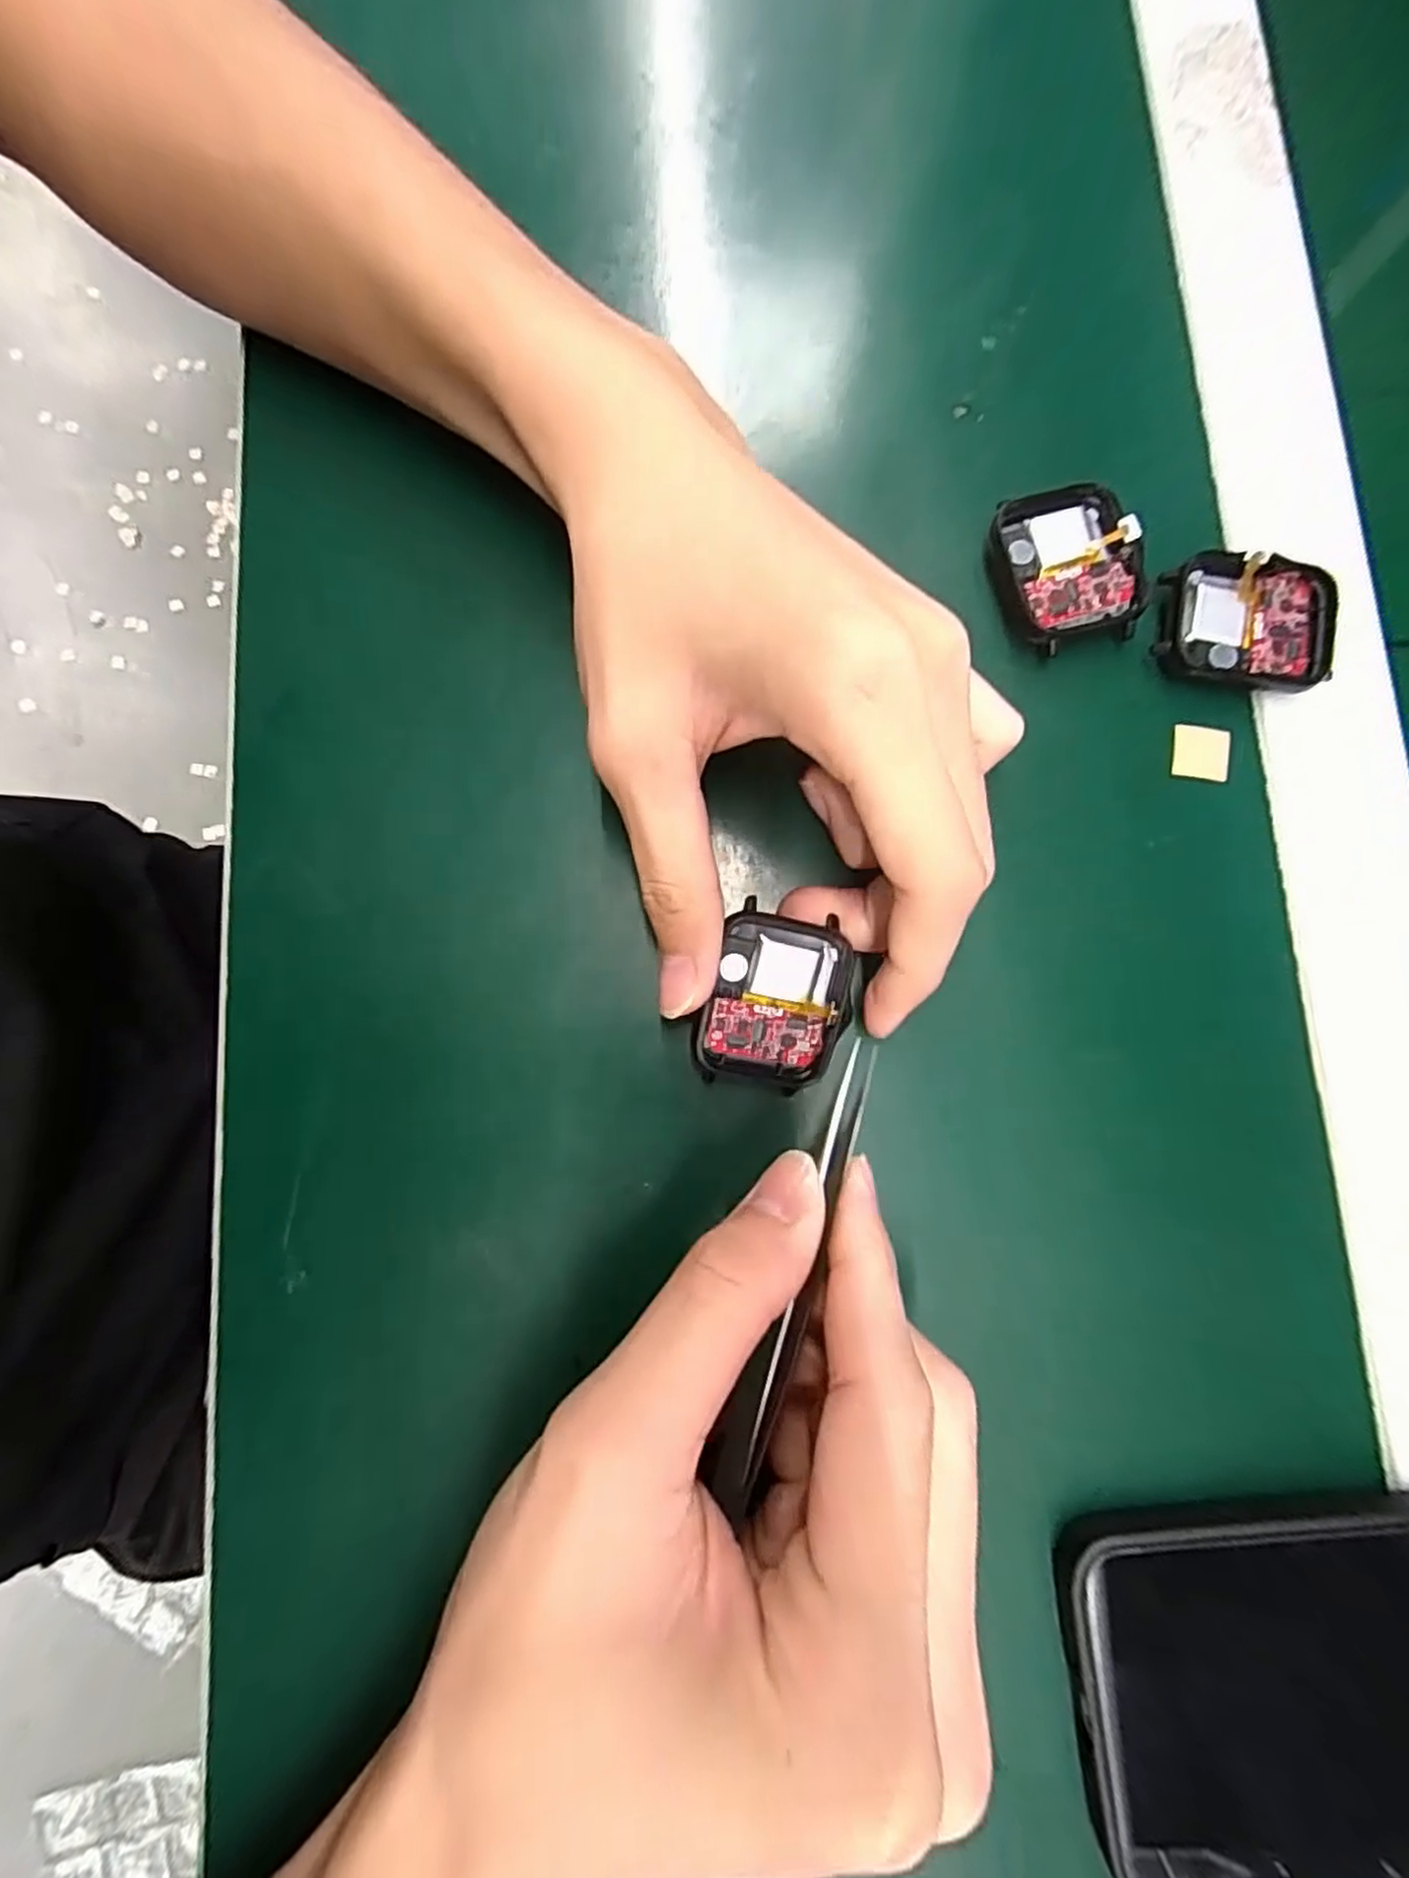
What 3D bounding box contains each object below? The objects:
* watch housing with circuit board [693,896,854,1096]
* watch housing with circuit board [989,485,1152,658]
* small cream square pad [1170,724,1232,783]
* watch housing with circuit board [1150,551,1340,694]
[{"bbox_3d":[0.019,0.018,0.191,0.036,0.006,0.046,15,98,-10],"label":"watch housing with circuit board"},{"bbox_3d":[0.104,-0.106,0.210,0.038,0.012,0.044,-15,82,-2],"label":"watch housing with circuit board"},{"bbox_3d":[0.142,-0.053,0.209,0.016,0.004,0.015,8,88,2],"label":"small cream square pad"},{"bbox_3d":[0.154,-0.089,0.208,0.046,0.011,0.037,13,82,1],"label":"watch housing with circuit board"}]

